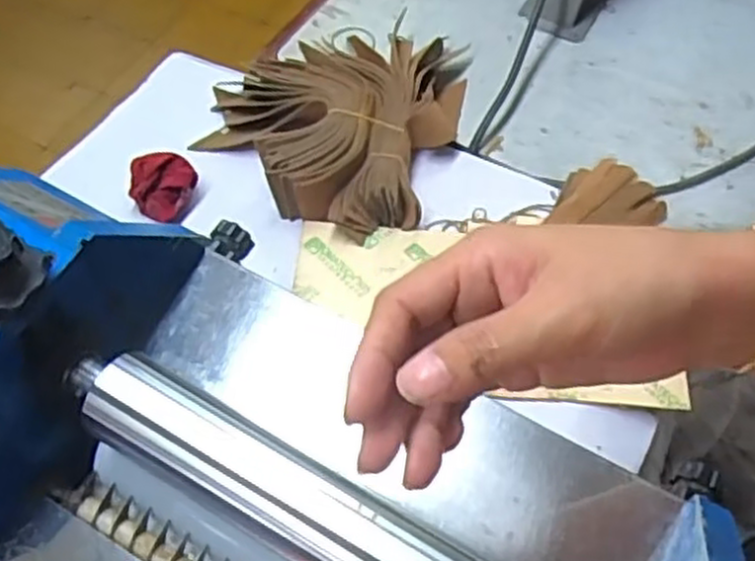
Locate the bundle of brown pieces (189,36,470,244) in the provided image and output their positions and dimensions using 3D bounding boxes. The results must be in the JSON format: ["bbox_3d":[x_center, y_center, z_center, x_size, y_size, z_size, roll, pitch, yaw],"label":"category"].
[{"bbox_3d":[-0.042,-0.169,0.741,0.225,0.062,0.251,18,59,10],"label":"bundle of brown pieces"}]

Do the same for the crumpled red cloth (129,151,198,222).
[{"bbox_3d":[-0.192,-0.087,0.699,0.061,0.040,0.059,24,60,13],"label":"crumpled red cloth"}]

